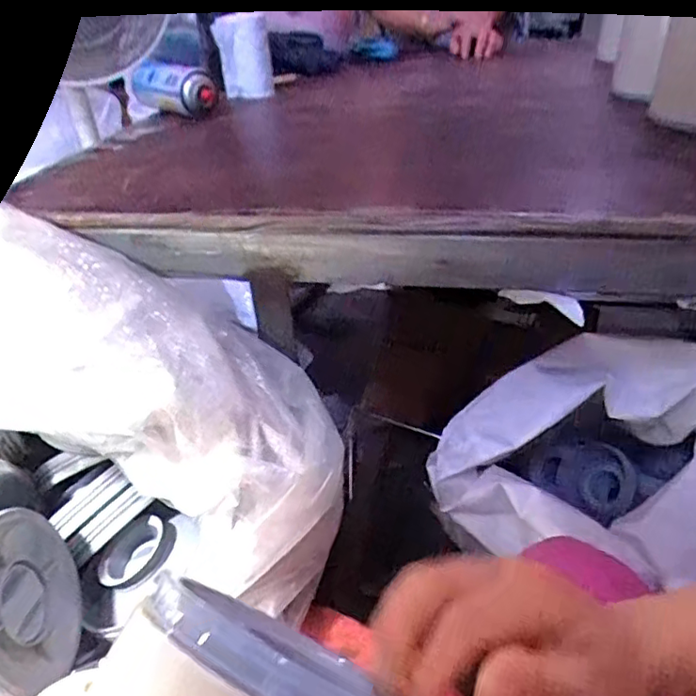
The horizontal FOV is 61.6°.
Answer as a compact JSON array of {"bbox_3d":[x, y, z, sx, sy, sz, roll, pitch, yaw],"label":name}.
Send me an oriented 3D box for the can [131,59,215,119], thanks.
[{"bbox_3d":[-0.260,-0.387,0.868,0.064,0.063,0.155,-29,41,-31],"label":"can"}]

